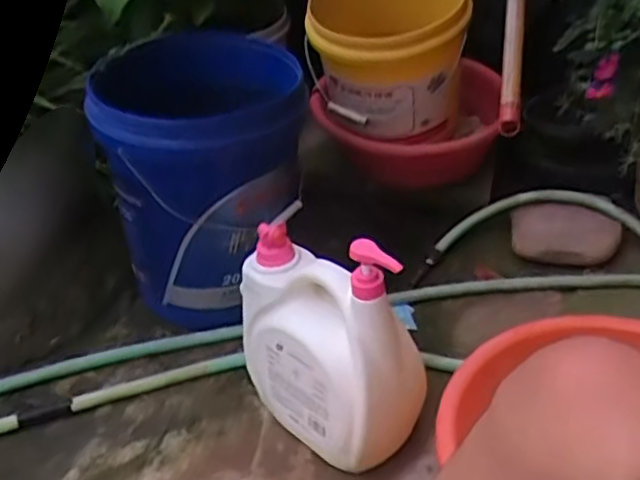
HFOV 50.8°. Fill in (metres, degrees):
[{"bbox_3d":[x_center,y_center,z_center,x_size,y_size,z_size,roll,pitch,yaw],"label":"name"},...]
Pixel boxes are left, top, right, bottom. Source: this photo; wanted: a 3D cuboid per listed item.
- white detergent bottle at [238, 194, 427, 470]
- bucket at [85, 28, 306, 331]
[{"bbox_3d":[0.010,0.115,0.828,0.125,0.312,0.223,-28,45,-31],"label":"white detergent bottle"},{"bbox_3d":[-0.163,-0.082,1.057,0.283,0.391,0.288,-4,36,3],"label":"bucket"}]

